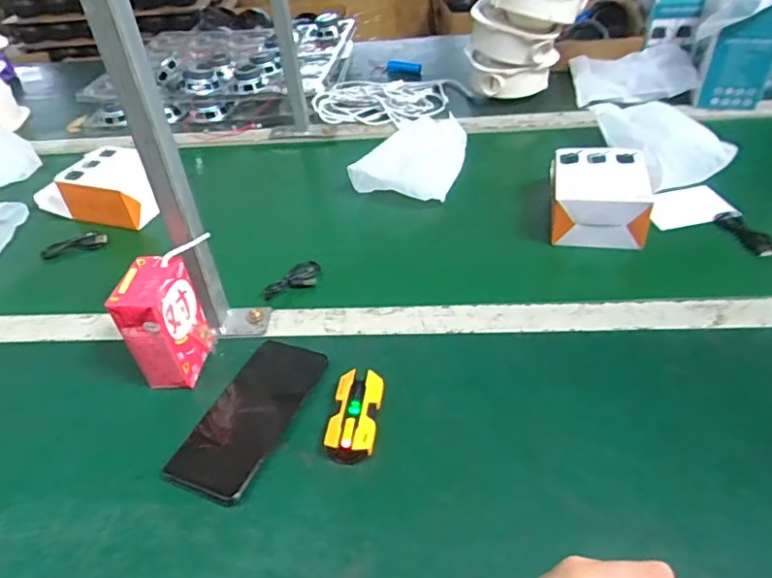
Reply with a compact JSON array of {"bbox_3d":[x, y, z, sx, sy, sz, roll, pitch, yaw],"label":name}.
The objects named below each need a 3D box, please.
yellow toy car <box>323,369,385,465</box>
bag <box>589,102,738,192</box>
[{"bbox_3d":[-0.025,0.107,0.456,0.039,0.026,0.080,1,42,8],"label":"yellow toy car"},{"bbox_3d":[0.358,-0.204,0.731,0.098,0.055,0.185,-11,41,-5],"label":"bag"}]

